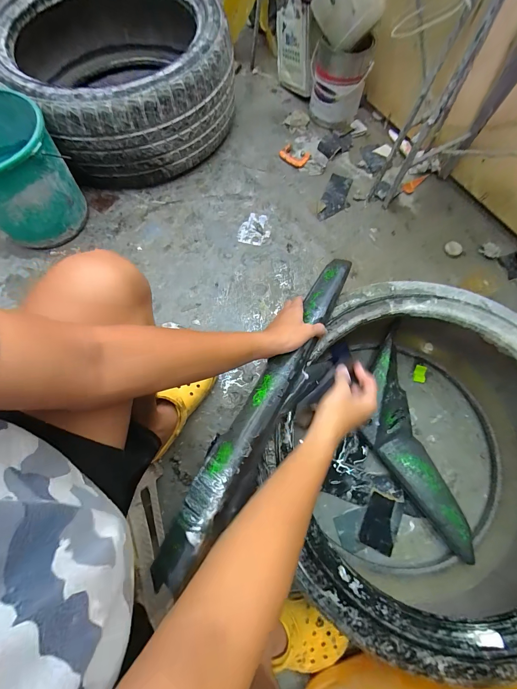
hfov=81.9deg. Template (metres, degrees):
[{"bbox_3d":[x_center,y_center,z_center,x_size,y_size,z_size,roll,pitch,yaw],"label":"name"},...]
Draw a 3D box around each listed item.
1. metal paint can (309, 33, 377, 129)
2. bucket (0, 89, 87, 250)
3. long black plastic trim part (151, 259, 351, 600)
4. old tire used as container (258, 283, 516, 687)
[{"bbox_3d":[0.253,-0.853,0.963,0.177,0.205,0.177,0,71,0],"label":"metal paint can"},{"bbox_3d":[-0.626,-0.429,0.746,0.301,0.239,0.248,32,74,10],"label":"bucket"},{"bbox_3d":[0.024,0.078,0.468,0.075,0.061,0.538,28,68,9],"label":"long black plastic trim part"},{"bbox_3d":[0.309,0.188,0.569,0.552,0.234,0.552,0,71,0],"label":"old tire used as container"}]

